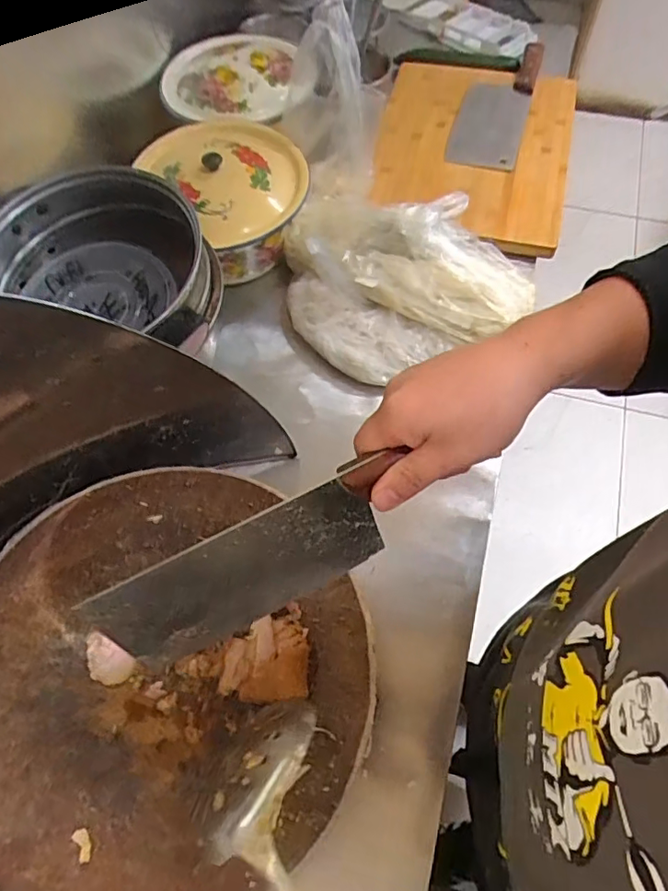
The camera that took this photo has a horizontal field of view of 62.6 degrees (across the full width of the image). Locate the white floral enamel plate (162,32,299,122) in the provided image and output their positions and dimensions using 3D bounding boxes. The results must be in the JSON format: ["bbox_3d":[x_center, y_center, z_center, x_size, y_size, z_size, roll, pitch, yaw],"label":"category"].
[{"bbox_3d":[-0.152,-0.519,0.777,0.183,0.043,0.186,0,67,0],"label":"white floral enamel plate"}]

